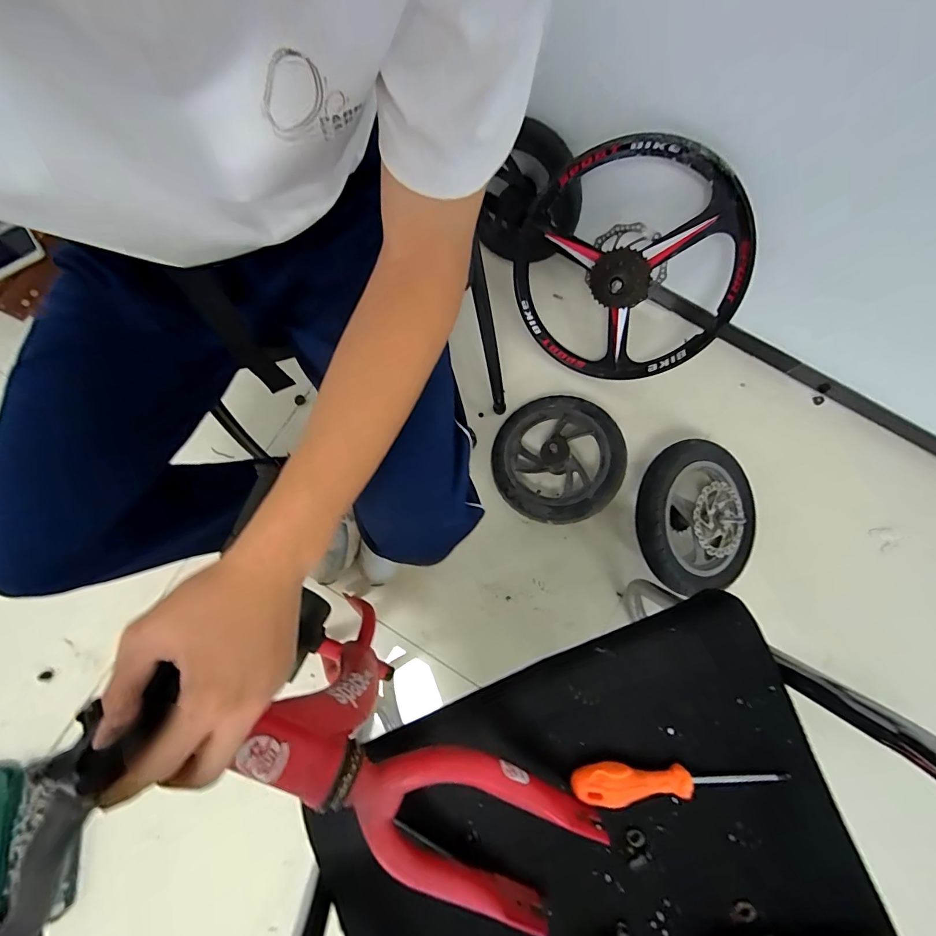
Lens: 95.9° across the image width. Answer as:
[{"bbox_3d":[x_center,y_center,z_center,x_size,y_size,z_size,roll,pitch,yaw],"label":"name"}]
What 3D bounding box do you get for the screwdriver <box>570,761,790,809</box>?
[{"bbox_3d":[0.189,0.285,0.377,0.192,0.022,0.033,4,81,1],"label":"screwdriver"}]

